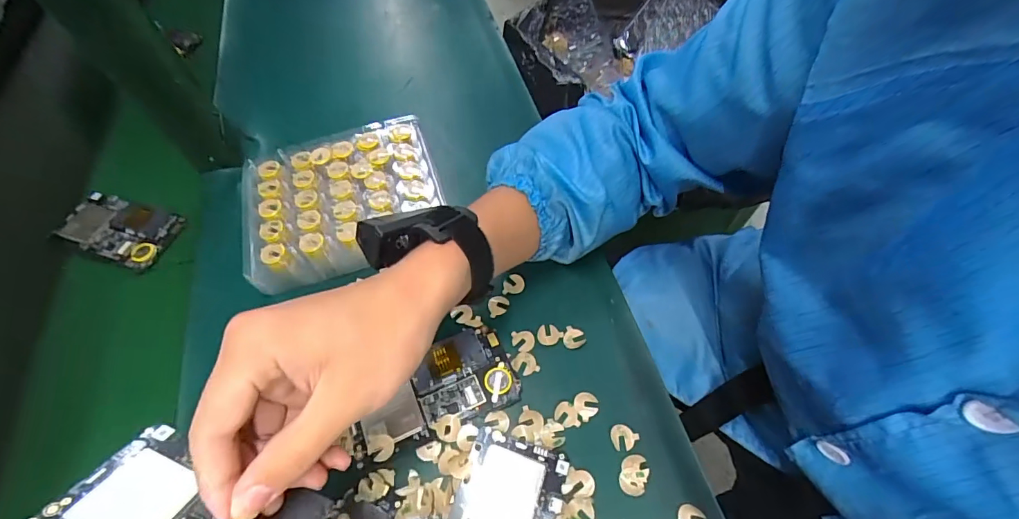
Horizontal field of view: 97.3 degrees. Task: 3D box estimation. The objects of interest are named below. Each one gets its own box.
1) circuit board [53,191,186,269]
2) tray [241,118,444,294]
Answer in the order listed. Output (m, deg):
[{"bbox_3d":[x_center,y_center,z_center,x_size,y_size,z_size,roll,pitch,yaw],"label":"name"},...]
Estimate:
[{"bbox_3d":[-0.382,-0.030,0.438,0.119,0.008,0.058,14,61,13],"label":"circuit board"},{"bbox_3d":[-0.151,-0.053,0.413,0.168,0.044,0.143,-18,58,-6],"label":"tray"}]

